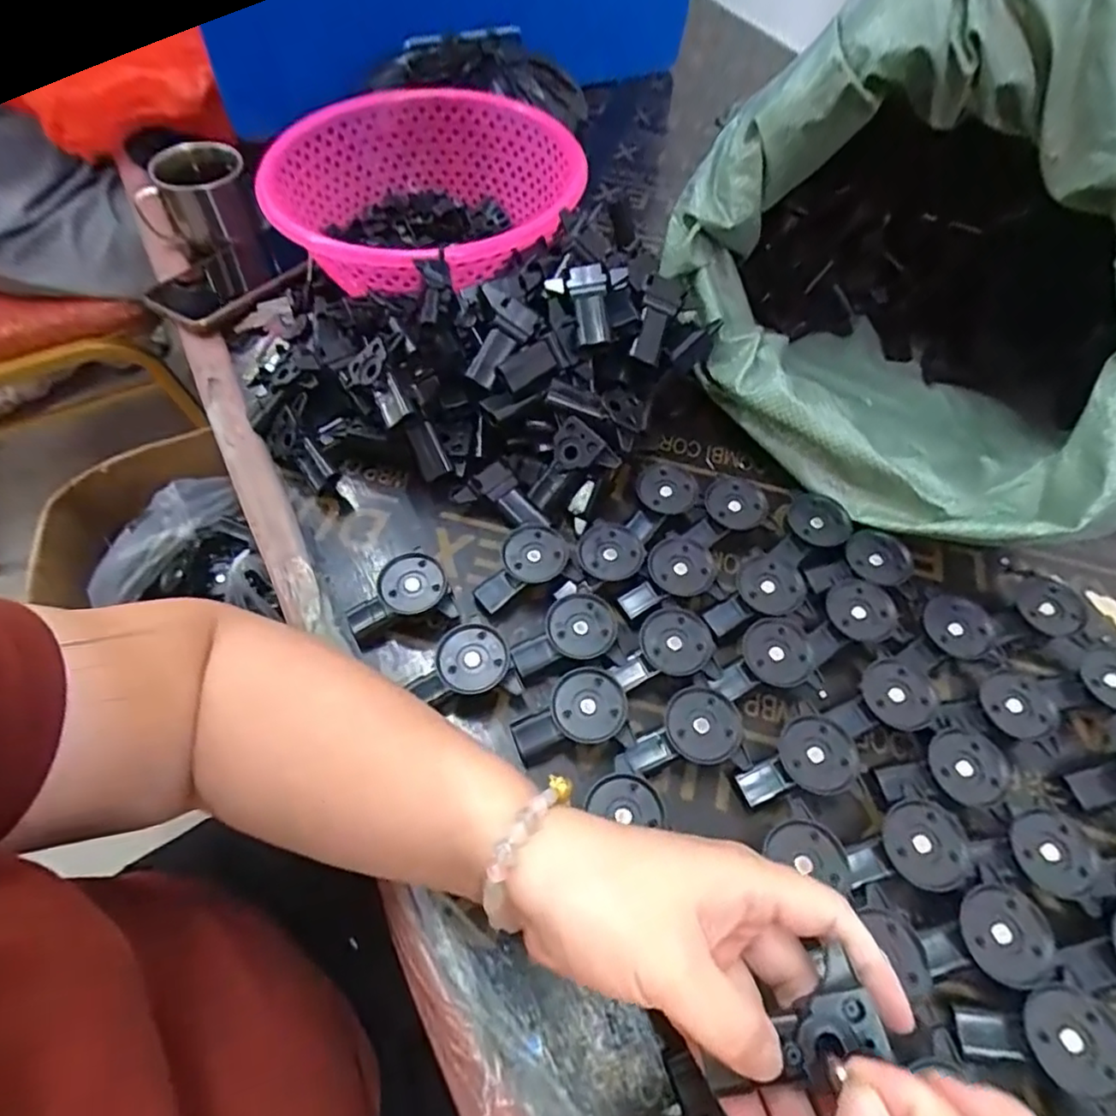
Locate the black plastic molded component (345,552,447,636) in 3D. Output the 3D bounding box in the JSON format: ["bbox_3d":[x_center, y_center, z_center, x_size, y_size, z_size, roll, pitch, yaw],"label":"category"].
[{"bbox_3d":[-0.105,0.026,0.403,0.063,0.032,0.037,-26,63,-17],"label":"black plastic molded component"}]

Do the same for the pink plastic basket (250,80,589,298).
[{"bbox_3d":[-0.121,-0.324,0.569,0.270,0.087,0.281,-11,60,-10],"label":"pink plastic basket"}]

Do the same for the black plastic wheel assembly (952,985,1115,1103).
[{"bbox_3d":[0.224,0.225,0.295,0.063,0.034,0.039,8,58,2],"label":"black plastic wheel assembly"}]

